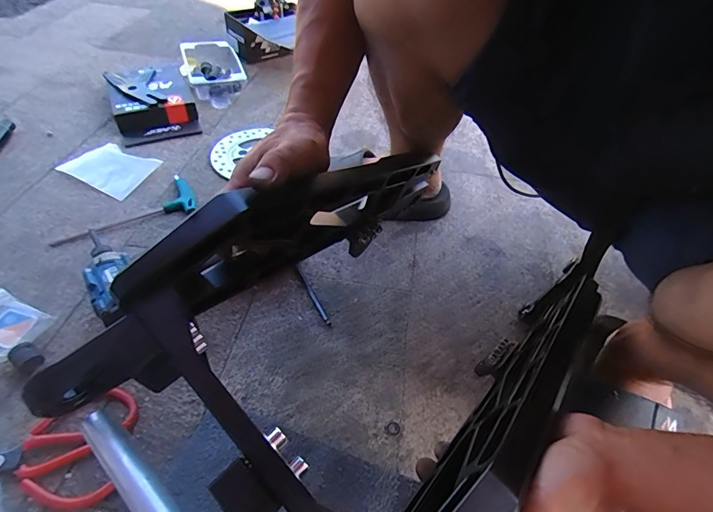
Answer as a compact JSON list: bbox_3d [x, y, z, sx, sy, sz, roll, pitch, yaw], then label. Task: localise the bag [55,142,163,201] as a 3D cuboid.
[{"bbox_3d":[-0.402,-0.150,0.688,0.134,0.023,0.096,20,49,13],"label":"bag"}]

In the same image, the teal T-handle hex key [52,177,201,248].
[{"bbox_3d":[-0.342,-0.068,0.625,0.195,0.012,0.094,-21,52,-23],"label":"teal T-handle hex key"}]

